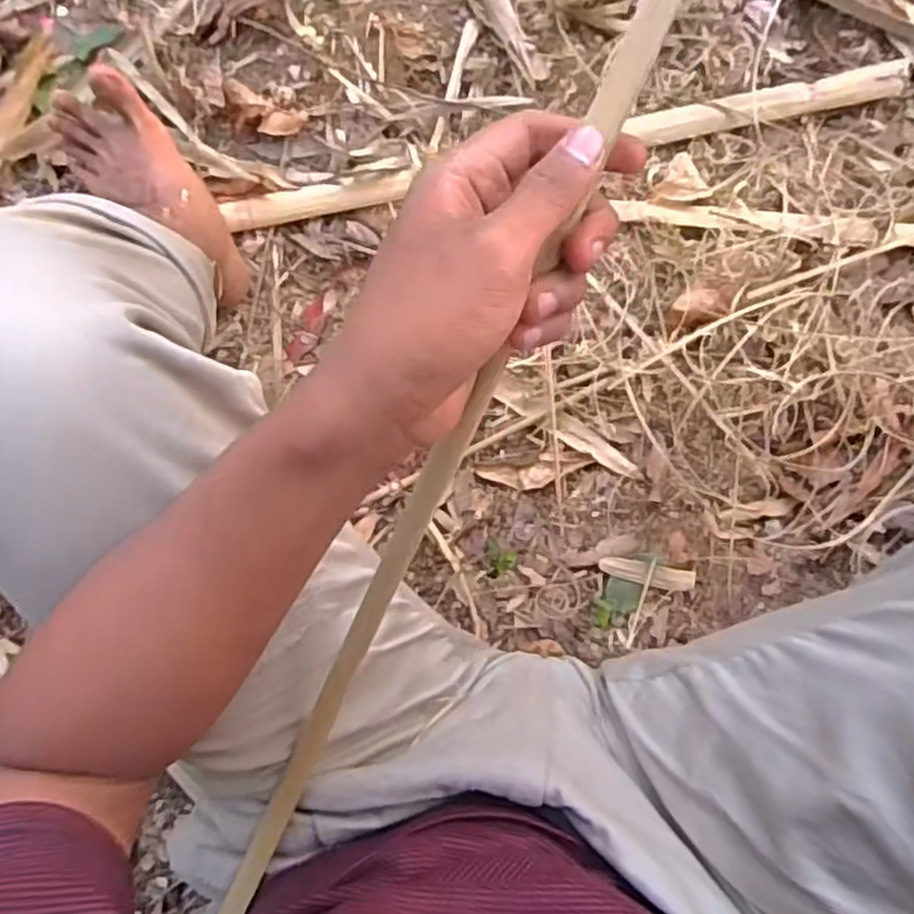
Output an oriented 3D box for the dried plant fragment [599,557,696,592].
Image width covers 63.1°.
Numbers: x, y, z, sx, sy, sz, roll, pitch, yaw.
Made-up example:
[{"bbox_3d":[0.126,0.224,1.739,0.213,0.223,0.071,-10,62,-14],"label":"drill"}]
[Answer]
[{"bbox_3d":[0.168,0.104,0.659,0.082,0.012,0.021,11,83,6],"label":"dried plant fragment"}]

